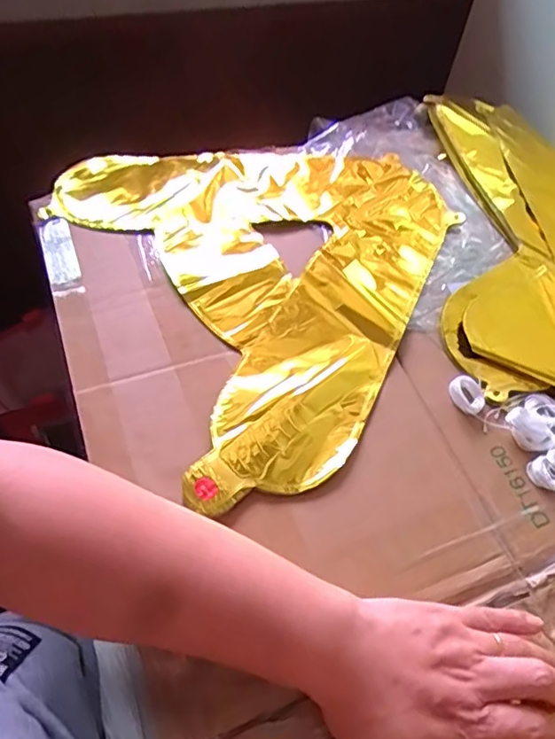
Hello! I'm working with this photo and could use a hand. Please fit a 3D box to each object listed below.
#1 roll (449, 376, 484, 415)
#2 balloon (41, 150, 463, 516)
[{"bbox_3d":[0.147,0.020,0.439,0.022,0.012,0.030,-28,63,-21],"label":"roll"},{"bbox_3d":[0.003,-0.111,0.513,0.348,0.012,0.396,-28,63,-21],"label":"balloon"}]

